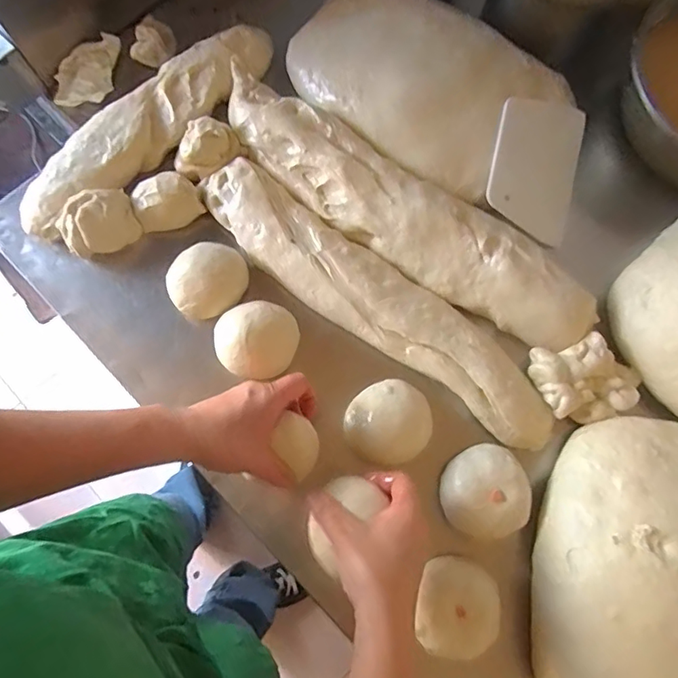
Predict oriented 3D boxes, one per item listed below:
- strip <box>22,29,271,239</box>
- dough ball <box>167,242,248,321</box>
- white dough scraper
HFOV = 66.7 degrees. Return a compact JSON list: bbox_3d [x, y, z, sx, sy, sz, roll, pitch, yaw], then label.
[{"bbox_3d":[-0.215,-0.241,0.574,0.081,0.038,0.341,44,80,9],"label":"strip"},{"bbox_3d":[-0.134,-0.058,0.528,0.077,0.049,0.072,0,76,-1],"label":"dough ball"},{"bbox_3d":[0.208,-0.181,0.546,0.098,0.004,0.149,12,84,-17],"label":"white dough scraper"}]

